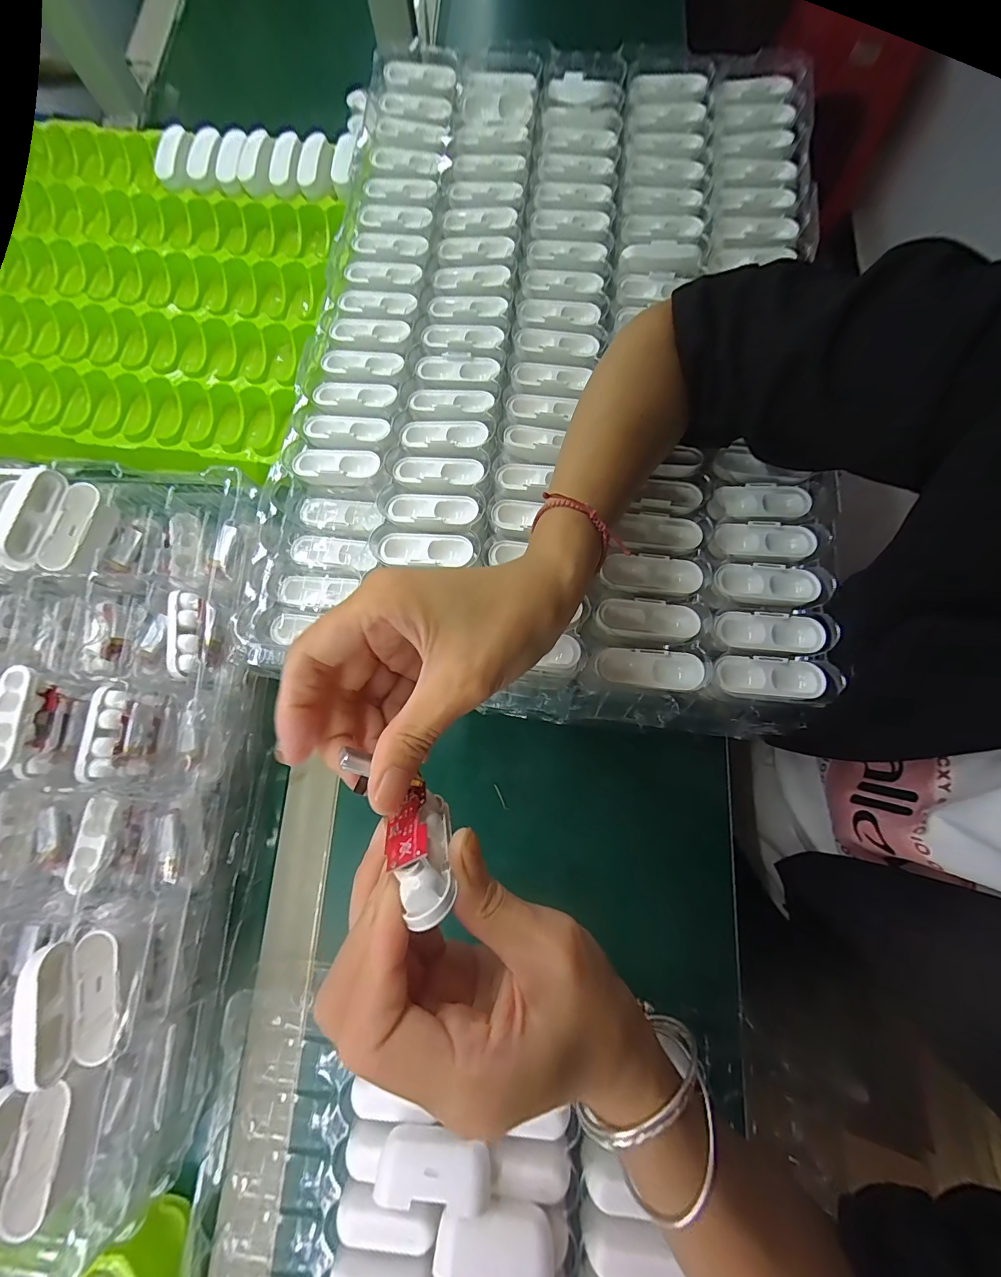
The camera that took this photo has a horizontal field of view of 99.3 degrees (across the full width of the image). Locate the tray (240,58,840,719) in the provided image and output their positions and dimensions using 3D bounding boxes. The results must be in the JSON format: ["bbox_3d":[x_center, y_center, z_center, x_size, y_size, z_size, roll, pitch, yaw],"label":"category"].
[{"bbox_3d":[0.047,-0.241,0.339,0.385,0.030,0.576,8,77,4],"label":"tray"}]

